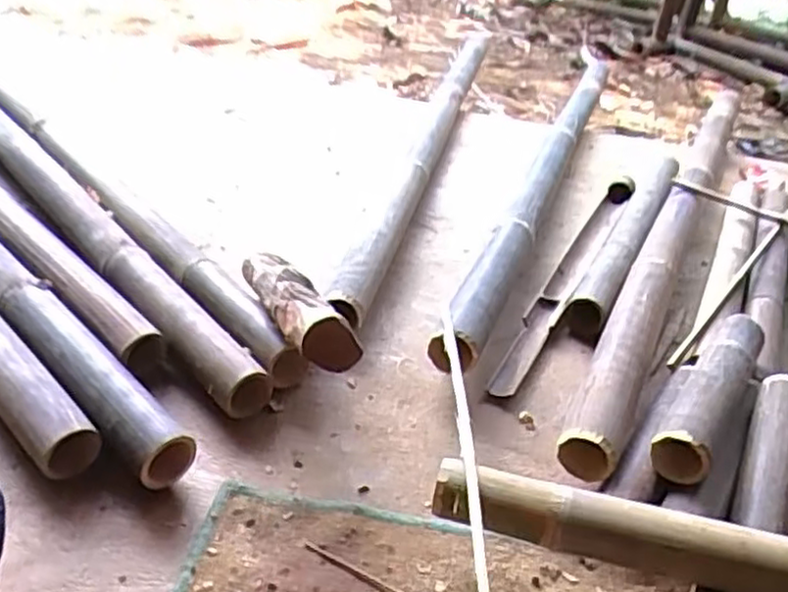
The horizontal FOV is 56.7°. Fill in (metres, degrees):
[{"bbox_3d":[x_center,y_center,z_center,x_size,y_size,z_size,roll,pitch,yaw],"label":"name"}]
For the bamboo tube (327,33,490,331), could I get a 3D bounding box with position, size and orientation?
[{"bbox_3d":[0.072,-0.320,1.516,0.085,0.104,1.546,10,34,7],"label":"bamboo tube"}]

